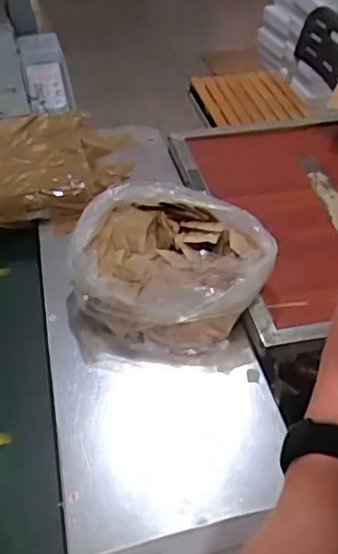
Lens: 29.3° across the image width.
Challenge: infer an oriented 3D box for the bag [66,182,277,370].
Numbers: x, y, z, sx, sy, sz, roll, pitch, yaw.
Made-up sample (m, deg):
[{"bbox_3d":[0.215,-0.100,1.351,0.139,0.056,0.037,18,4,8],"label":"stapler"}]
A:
[{"bbox_3d":[-0.006,-0.004,0.883,0.267,0.122,0.244,11,41,14],"label":"bag"}]

